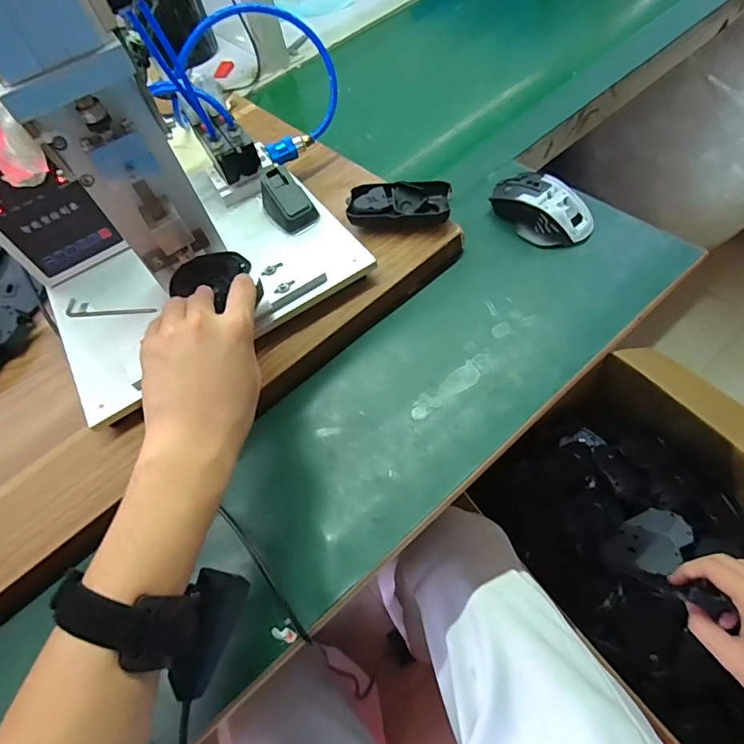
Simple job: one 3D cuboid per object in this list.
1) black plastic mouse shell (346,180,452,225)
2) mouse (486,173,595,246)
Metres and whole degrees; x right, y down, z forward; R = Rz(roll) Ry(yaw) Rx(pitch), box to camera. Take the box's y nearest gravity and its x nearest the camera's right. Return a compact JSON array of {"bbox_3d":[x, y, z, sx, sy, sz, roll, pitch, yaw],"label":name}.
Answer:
[{"bbox_3d":[0.030,-0.183,0.521,0.107,0.029,0.045,2,59,11],"label":"black plastic mouse shell"},{"bbox_3d":[0.183,-0.180,0.524,0.063,0.036,0.114,-35,60,-12],"label":"mouse"}]

